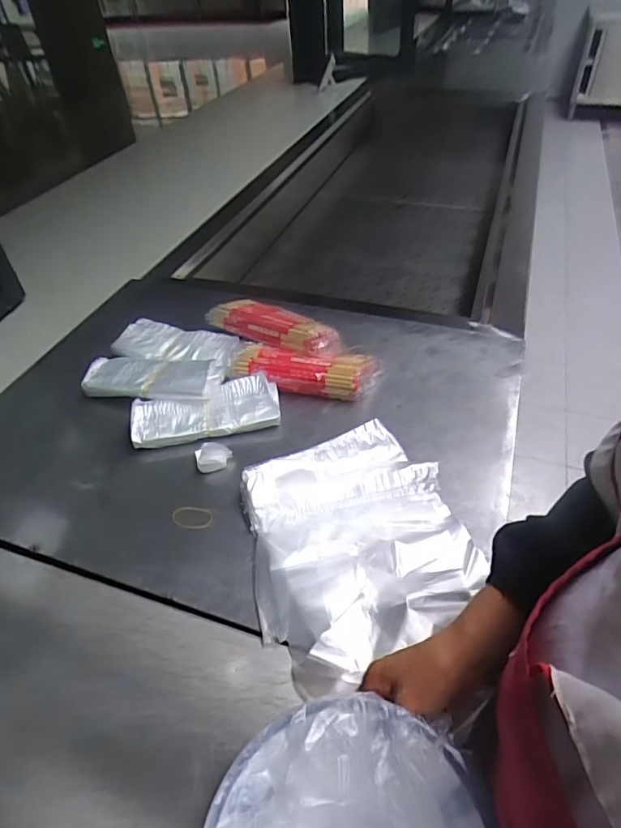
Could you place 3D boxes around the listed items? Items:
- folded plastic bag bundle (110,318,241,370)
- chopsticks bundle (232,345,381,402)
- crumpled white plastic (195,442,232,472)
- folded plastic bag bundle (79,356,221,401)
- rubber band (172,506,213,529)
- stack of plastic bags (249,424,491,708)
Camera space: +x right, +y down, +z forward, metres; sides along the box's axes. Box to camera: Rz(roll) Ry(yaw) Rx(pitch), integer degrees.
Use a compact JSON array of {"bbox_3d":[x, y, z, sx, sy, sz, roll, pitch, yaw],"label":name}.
[{"bbox_3d":[-0.223,-0.117,0.832,0.208,0.018,0.084,9,46,14],"label":"folded plastic bag bundle"},{"bbox_3d":[-0.009,-0.065,0.777,0.227,0.045,0.079,4,45,8],"label":"chopsticks bundle"},{"bbox_3d":[-0.131,0.060,0.674,0.047,0.039,0.031,-5,45,-2],"label":"crumpled white plastic"},{"bbox_3d":[-0.240,-0.063,0.765,0.203,0.023,0.090,4,45,9],"label":"folded plastic bag bundle"},{"bbox_3d":[-0.147,0.128,0.625,0.051,0.004,0.031,4,45,8],"label":"rubber band"},{"bbox_3d":[0.049,0.143,0.576,0.241,0.045,0.260,-18,47,-14],"label":"stack of plastic bags"}]

